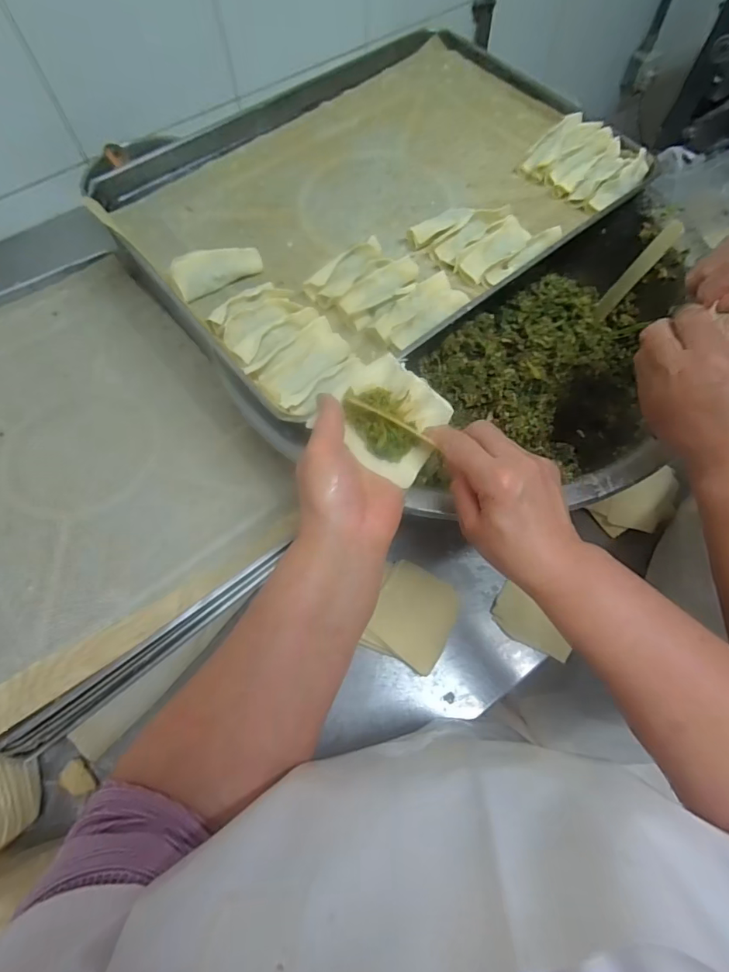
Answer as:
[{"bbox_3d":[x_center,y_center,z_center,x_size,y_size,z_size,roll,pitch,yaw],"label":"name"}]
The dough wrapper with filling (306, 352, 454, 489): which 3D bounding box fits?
[{"bbox_3d":[0.016,-0.052,0.379,0.088,0.025,0.086,35,71,-5],"label":"dough wrapper with filling"}]

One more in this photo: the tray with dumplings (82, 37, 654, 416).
[{"bbox_3d":[0.016,-0.353,0.579,0.556,0.050,0.411,-37,68,-17],"label":"tray with dumplings"}]

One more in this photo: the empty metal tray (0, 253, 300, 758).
[{"bbox_3d":[-0.357,-0.054,0.571,0.386,0.044,0.583,-36,67,-16],"label":"empty metal tray"}]

